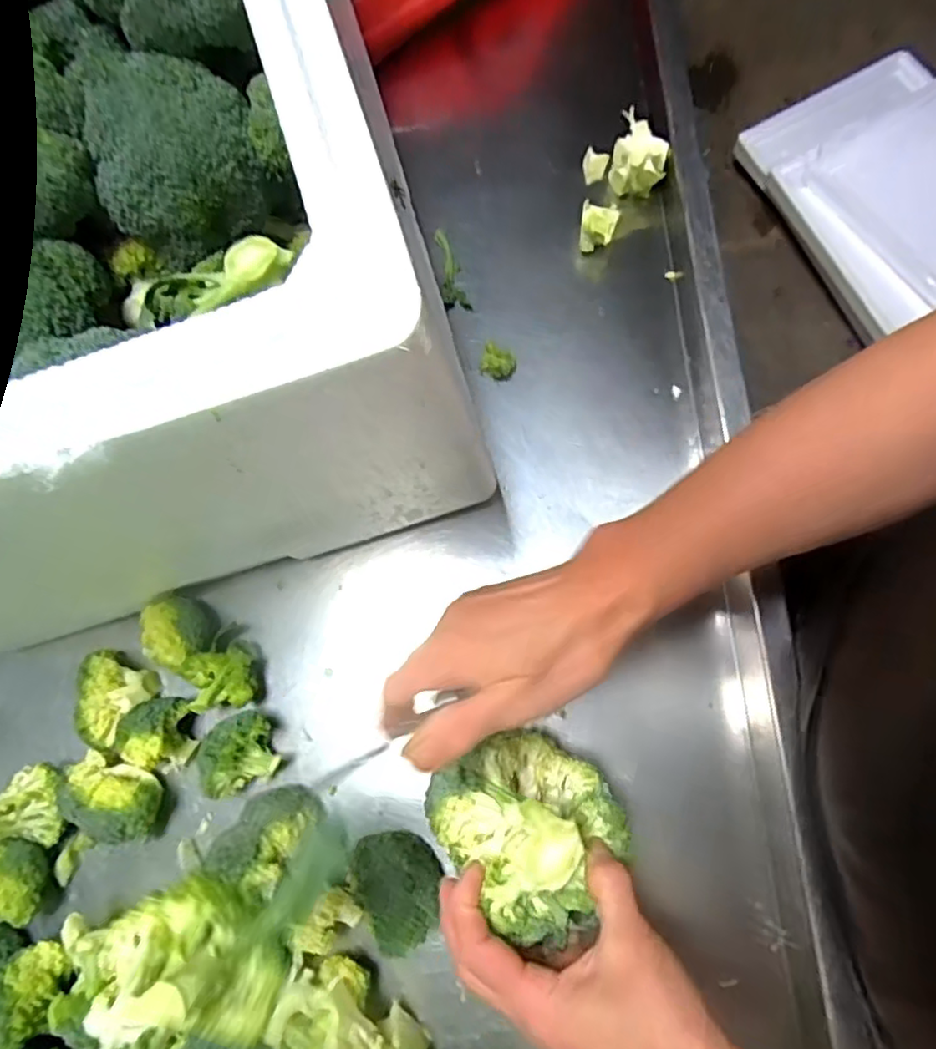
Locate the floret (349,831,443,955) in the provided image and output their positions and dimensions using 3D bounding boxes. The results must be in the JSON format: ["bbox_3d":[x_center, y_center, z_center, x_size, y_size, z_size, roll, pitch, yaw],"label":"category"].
[{"bbox_3d":[-0.043,0.226,0.399,0.046,0.051,0.063,-36,75,-4],"label":"floret"}]

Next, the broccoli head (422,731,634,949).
[{"bbox_3d":[0.029,0.168,0.348,0.109,0.068,0.093,31,79,8],"label":"broccoli head"}]

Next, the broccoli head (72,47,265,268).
[{"bbox_3d":[-0.175,-0.221,0.377,0.094,0.075,0.085,-15,75,2],"label":"broccoli head"}]

